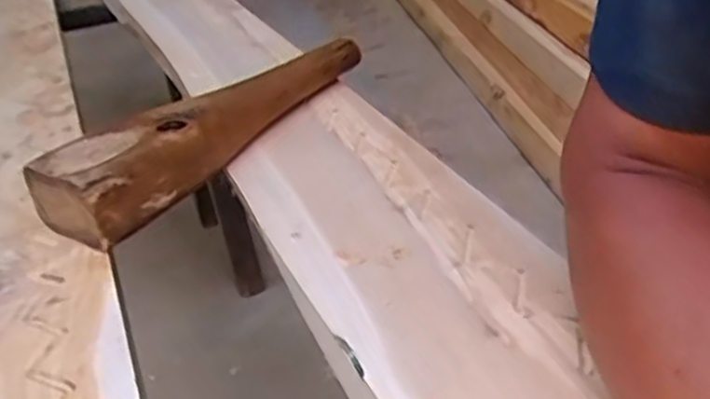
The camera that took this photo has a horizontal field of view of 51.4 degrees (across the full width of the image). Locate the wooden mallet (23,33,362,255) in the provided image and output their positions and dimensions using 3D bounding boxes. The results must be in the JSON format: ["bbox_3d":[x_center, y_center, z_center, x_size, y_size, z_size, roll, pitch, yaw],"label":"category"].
[{"bbox_3d":[-0.089,-0.058,0.510,0.062,0.047,0.272,17,38,31],"label":"wooden mallet"}]

